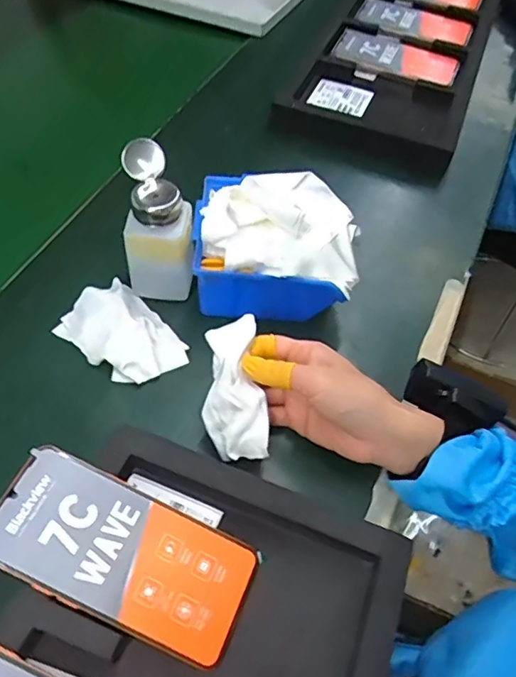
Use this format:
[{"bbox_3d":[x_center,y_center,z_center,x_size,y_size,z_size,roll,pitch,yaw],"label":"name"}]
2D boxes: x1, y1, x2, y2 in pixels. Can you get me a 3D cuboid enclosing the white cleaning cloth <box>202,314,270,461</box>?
[{"bbox_3d":[-0.018,0.037,0.397,0.043,0.018,0.102,-5,85,-4],"label":"white cleaning cloth"}]

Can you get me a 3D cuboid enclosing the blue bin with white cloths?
[{"bbox_3d":[0.017,-0.089,0.491,0.137,0.097,0.121,5,54,1],"label":"blue bin with white cloths"}]

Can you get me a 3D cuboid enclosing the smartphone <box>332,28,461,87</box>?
[{"bbox_3d":[0.185,-0.375,0.727,0.168,0.016,0.078,26,65,19],"label":"smartphone"}]

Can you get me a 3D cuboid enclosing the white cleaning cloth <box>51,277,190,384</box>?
[{"bbox_3d":[-0.115,-0.007,0.465,0.072,0.031,0.100,-37,63,-26],"label":"white cleaning cloth"}]

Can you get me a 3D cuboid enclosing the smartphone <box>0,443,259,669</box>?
[{"bbox_3d":[-0.085,0.134,0.345,0.160,0.012,0.078,27,57,0],"label":"smartphone"}]

